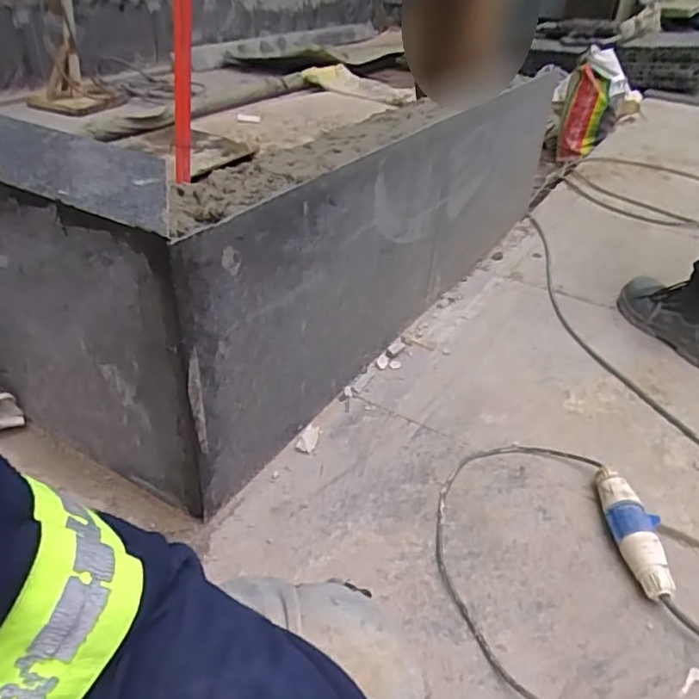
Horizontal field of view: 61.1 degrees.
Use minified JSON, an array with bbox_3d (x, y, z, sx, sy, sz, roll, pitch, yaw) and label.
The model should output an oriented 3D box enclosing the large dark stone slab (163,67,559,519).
[{"bbox_3d":[0.186,-0.268,1.202,0.048,0.390,1.419,21,37,23],"label":"large dark stone slab"}]

